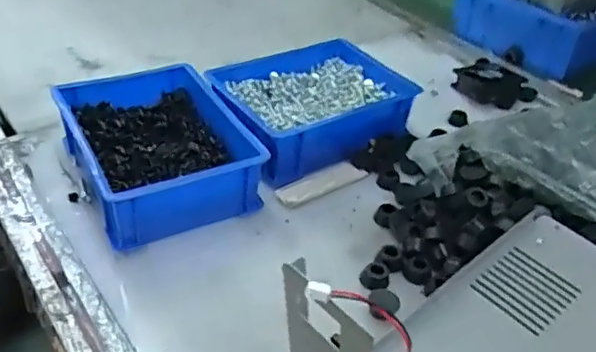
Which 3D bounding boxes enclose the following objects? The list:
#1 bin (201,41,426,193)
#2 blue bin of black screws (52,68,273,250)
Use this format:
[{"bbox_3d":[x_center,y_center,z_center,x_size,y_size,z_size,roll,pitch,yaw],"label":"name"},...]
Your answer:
[{"bbox_3d":[0.017,-0.078,0.665,0.199,0.065,0.152,-19,44,-28],"label":"bin"},{"bbox_3d":[-0.136,-0.030,0.581,0.147,0.065,0.204,-17,43,-26],"label":"blue bin of black screws"}]

